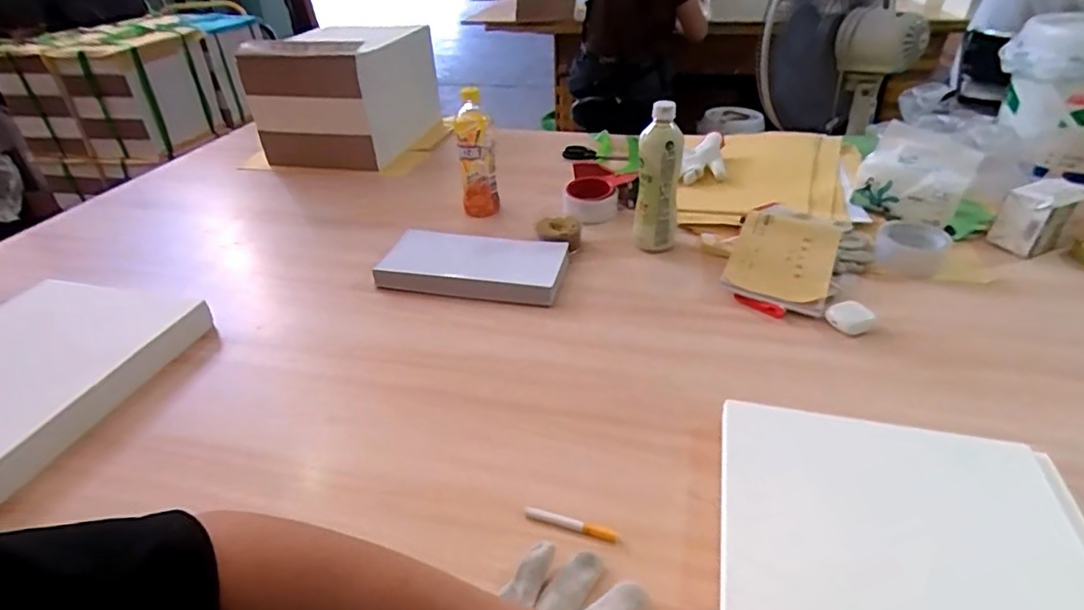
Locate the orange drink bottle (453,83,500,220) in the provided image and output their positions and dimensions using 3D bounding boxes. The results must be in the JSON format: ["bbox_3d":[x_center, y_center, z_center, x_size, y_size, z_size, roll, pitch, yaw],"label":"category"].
[{"bbox_3d":[-0.113,-0.256,0.997,0.060,0.207,0.063,-10,36,-9],"label":"orange drink bottle"}]

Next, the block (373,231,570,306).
[{"bbox_3d":[-0.101,-0.059,0.861,0.266,0.034,0.135,5,36,13],"label":"block"}]

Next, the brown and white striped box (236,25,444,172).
[{"bbox_3d":[-0.443,-0.483,1.323,0.321,0.246,0.318,11,37,18],"label":"brown and white striped box"}]

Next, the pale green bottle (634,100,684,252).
[{"bbox_3d":[0.172,-0.187,0.863,0.063,0.210,0.068,4,36,12],"label":"pale green bottle"}]

